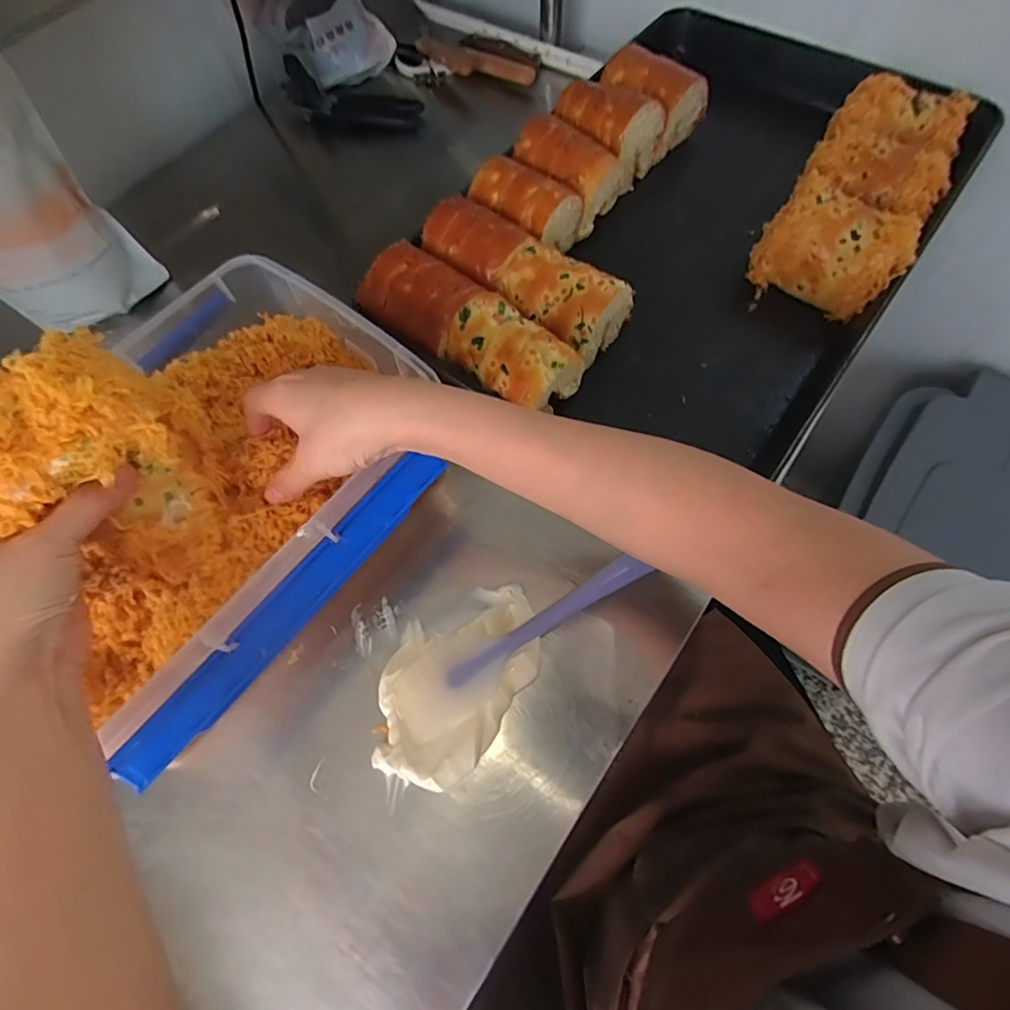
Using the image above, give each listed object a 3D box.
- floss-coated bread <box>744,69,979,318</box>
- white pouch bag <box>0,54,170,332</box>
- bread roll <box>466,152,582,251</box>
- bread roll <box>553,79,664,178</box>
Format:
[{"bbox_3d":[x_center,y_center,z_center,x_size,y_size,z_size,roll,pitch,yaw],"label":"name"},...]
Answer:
[{"bbox_3d":[0.354,-0.312,0.498,0.124,0.064,0.270,30,73,15],"label":"floss-coated bread"},{"bbox_3d":[-0.444,-0.252,0.461,0.158,0.195,0.063,-31,69,-9],"label":"white pouch bag"},{"bbox_3d":[0.019,-0.295,0.511,0.104,0.060,0.076,31,73,15],"label":"bread roll"},{"bbox_3d":[0.109,-0.409,0.556,0.104,0.071,0.087,37,75,17],"label":"bread roll"}]

